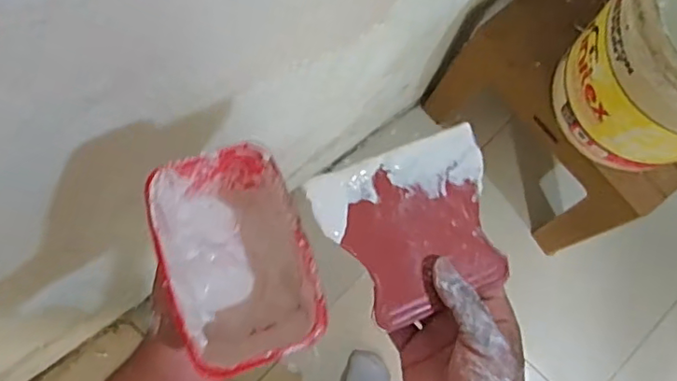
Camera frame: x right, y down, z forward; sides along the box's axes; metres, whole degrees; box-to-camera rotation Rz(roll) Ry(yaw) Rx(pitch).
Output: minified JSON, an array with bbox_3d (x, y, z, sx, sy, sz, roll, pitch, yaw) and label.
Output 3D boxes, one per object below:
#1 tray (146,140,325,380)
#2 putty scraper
[{"bbox_3d":[-0.077,0.051,0.451,0.101,0.099,0.154,-18,80,-3],"label":"tray"},{"bbox_3d":[0.052,0.025,0.383,0.116,0.006,0.106,-20,87,-11],"label":"putty scraper"}]

